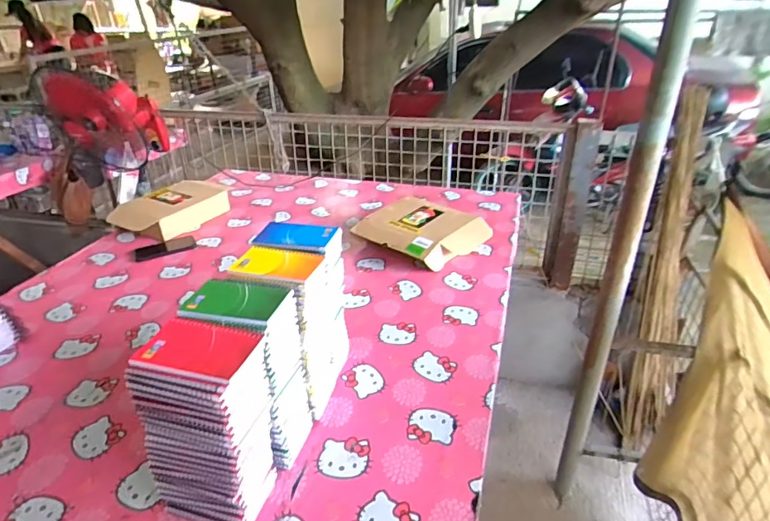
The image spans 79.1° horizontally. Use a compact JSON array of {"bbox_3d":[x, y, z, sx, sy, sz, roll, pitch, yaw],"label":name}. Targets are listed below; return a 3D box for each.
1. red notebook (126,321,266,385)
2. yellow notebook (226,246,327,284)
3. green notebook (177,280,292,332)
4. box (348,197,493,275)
[{"bbox_3d":[-0.223,0.104,0.553,0.128,0.008,0.087,6,30,13],"label":"red notebook"},{"bbox_3d":[-0.167,0.006,0.720,0.130,0.007,0.086,6,30,13],"label":"yellow notebook"},{"bbox_3d":[-0.206,0.056,0.637,0.130,0.006,0.101,6,30,13],"label":"green notebook"},{"bbox_3d":[0.098,-0.082,1.332,0.301,0.096,0.269,25,39,38],"label":"box"}]

